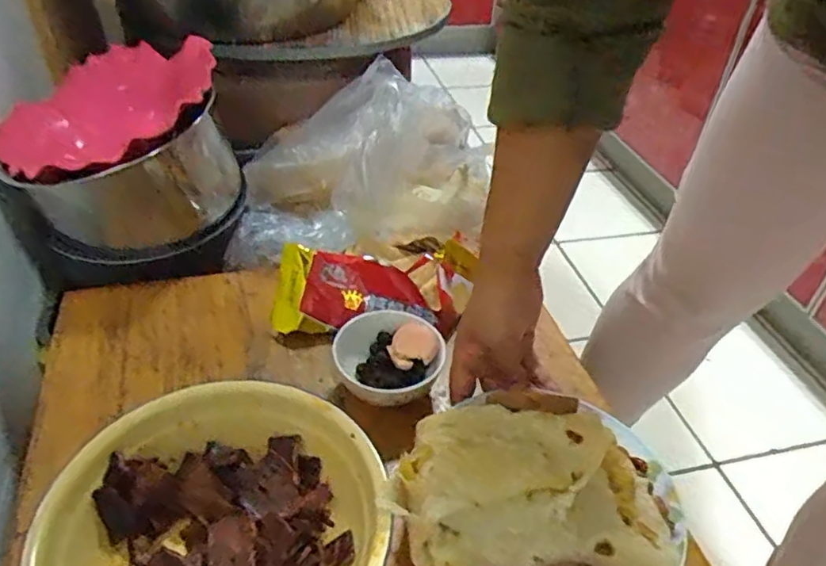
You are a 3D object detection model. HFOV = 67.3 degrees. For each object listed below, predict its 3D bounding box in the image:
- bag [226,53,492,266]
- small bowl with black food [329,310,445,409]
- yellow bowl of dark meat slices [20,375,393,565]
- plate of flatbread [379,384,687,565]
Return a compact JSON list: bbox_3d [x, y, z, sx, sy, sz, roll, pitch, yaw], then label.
[{"bbox_3d":[-0.062,-0.162,0.777,0.314,0.135,0.339,3,38,0],"label":"bag"},{"bbox_3d":[-0.023,0.071,0.557,0.100,0.051,0.078,31,46,30],"label":"small bowl with black food"},{"bbox_3d":[-0.123,0.163,0.418,0.216,0.072,0.224,2,38,-2],"label":"yellow bowl of dark meat slices"},{"bbox_3d":[0.089,0.142,0.430,0.187,0.063,0.159,18,41,18],"label":"plate of flatbread"}]

